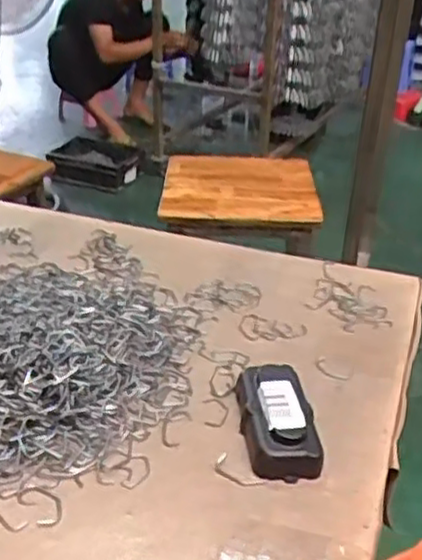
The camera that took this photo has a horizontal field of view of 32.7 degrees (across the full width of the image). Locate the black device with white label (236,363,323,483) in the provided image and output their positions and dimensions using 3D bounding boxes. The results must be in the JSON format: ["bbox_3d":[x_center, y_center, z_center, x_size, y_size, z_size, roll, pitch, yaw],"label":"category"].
[{"bbox_3d":[0.048,0.099,0.534,0.048,0.029,0.105,-2,31,-7],"label":"black device with white label"}]

